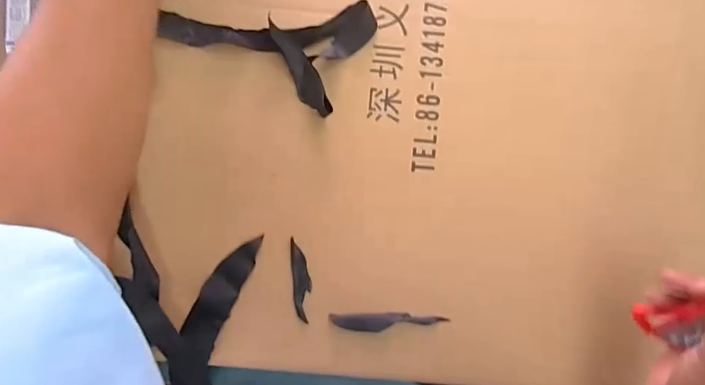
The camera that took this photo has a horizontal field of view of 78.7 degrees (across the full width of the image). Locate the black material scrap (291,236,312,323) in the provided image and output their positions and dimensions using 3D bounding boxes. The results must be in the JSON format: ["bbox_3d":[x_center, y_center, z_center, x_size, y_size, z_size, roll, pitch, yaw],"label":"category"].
[{"bbox_3d":[-0.041,0.071,0.349,0.014,0.004,0.066,-4,87,-9],"label":"black material scrap"}]

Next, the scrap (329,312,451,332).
[{"bbox_3d":[0.030,0.106,0.353,0.093,0.006,0.015,-2,86,-1],"label":"scrap"}]

